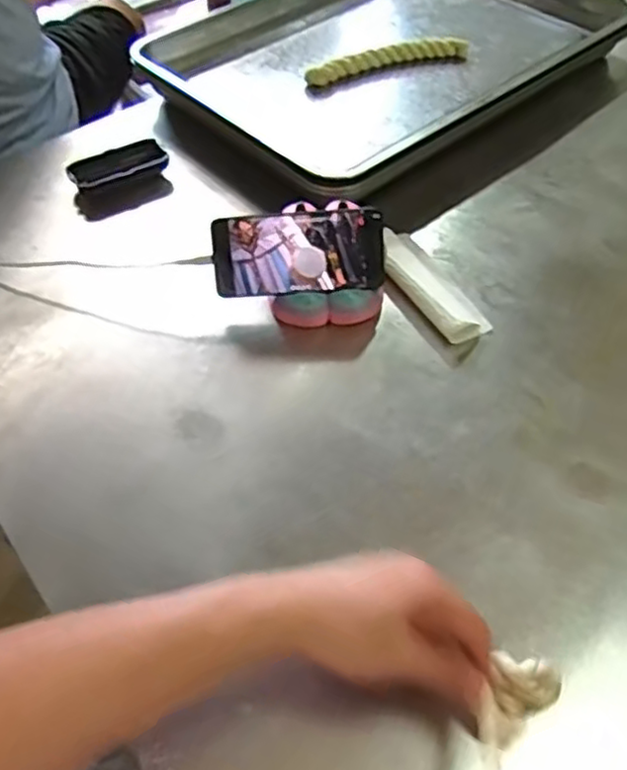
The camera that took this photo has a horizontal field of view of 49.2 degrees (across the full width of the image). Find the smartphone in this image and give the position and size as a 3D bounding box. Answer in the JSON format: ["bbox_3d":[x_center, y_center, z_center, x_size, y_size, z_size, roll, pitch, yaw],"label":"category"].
[{"bbox_3d":[-0.014,-0.124,0.645,0.158,0.073,0.007,-4,17,-1],"label":"smartphone"}]

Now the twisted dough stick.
[{"bbox_3d":[0.098,-0.429,0.901,0.224,0.032,0.025,-16,54,-13],"label":"twisted dough stick"}]

